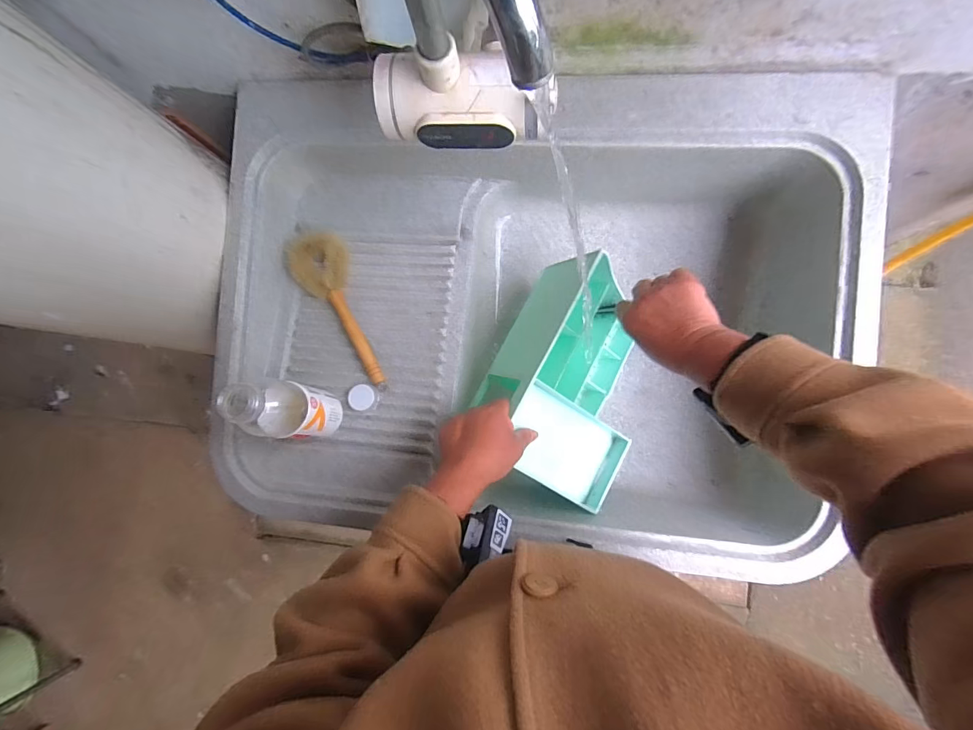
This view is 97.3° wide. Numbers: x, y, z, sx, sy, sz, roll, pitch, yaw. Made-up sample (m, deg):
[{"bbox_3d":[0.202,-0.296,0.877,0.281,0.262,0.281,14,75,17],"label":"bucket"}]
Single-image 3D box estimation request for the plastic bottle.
[{"bbox_3d":[-0.225,0.055,0.501,0.053,0.172,0.068,0,86,7],"label":"plastic bottle"}]

